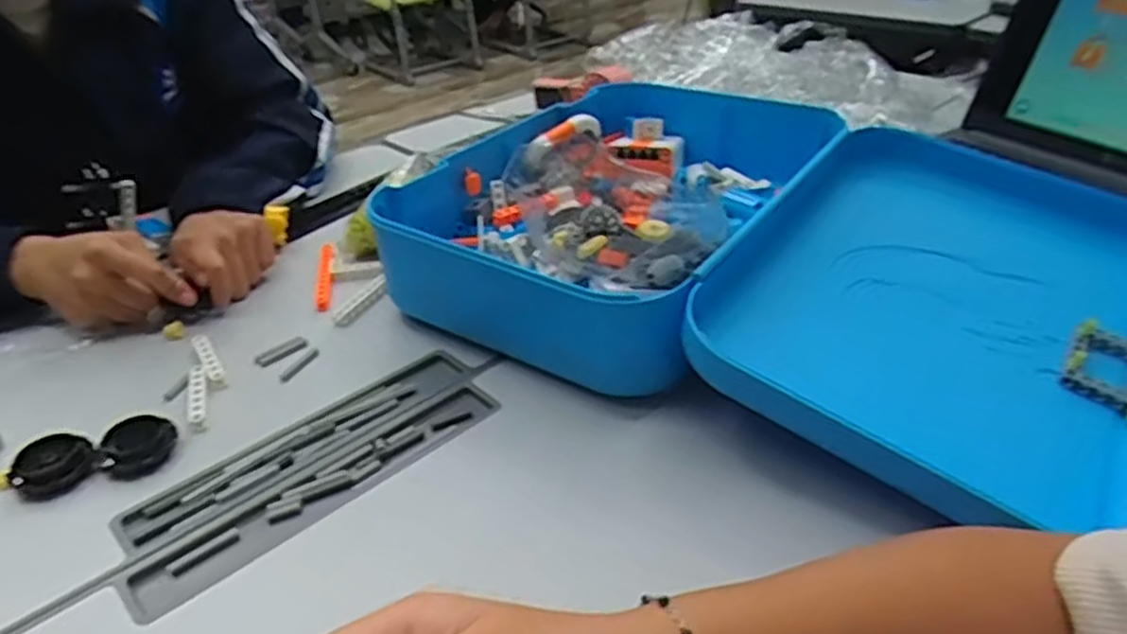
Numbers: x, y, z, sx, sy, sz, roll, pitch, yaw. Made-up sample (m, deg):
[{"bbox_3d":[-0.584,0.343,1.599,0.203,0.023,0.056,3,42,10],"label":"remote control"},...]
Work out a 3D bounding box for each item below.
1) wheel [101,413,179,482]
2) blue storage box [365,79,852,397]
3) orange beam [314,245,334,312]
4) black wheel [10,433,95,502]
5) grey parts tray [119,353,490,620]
[{"bbox_3d":[-0.277,0.084,0.497,0.042,0.019,0.043,-17,36,-22],"label":"wheel"},{"bbox_3d":[0.047,-0.099,0.706,0.318,0.111,0.411,19,39,29],"label":"blue storage box"},{"bbox_3d":[-0.215,-0.038,0.683,0.013,0.009,0.106,-8,33,-8],"label":"orange beam"},{"bbox_3d":[-0.324,0.093,0.482,0.048,0.013,0.045,-2,33,1],"label":"black wheel"},{"bbox_3d":[-0.162,0.093,0.497,0.247,0.008,0.096,-27,40,-33],"label":"grey parts tray"}]

